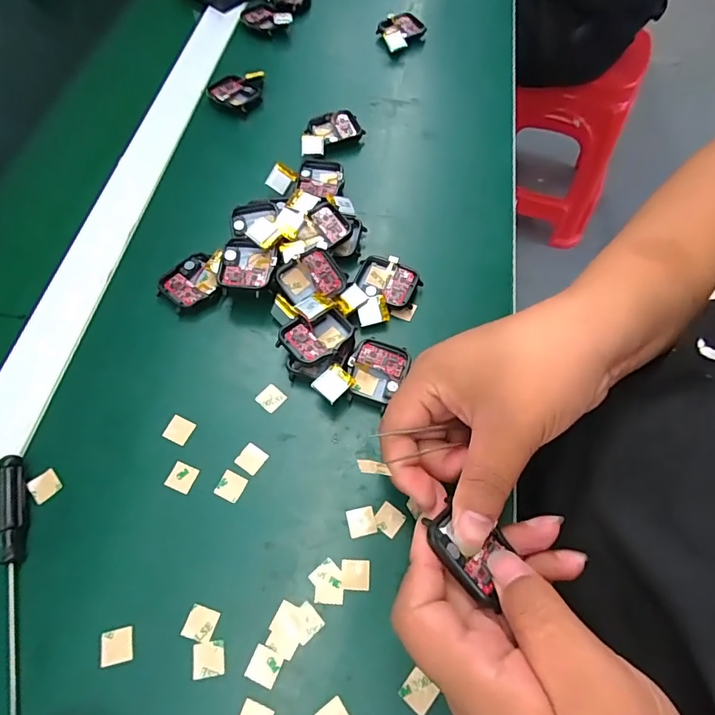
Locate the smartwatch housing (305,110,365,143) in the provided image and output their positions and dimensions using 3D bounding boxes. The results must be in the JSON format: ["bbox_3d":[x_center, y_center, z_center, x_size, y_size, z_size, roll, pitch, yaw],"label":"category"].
[{"bbox_3d":[-0.020,-0.204,0.421,0.048,0.013,0.035,-23,65,-12],"label":"smartwatch housing"}]

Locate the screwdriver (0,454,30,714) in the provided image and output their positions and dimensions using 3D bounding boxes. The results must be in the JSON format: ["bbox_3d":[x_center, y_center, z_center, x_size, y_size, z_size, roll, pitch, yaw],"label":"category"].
[{"bbox_3d":[-0.183,0.115,0.249,0.010,0.013,0.131,-15,63,-9],"label":"screwdriver"}]

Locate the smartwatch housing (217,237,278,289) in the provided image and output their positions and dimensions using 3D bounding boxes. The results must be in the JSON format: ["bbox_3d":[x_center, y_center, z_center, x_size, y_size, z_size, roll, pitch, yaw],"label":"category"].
[{"bbox_3d":[-0.076,-0.065,0.327,0.037,0.006,0.042,6,62,2],"label":"smartwatch housing"}]

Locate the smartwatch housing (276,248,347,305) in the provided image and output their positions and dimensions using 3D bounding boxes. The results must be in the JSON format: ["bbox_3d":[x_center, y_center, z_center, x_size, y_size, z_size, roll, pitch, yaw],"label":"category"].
[{"bbox_3d":[-0.032,-0.055,0.332,0.043,0.015,0.037,-32,92,-3],"label":"smartwatch housing"}]

